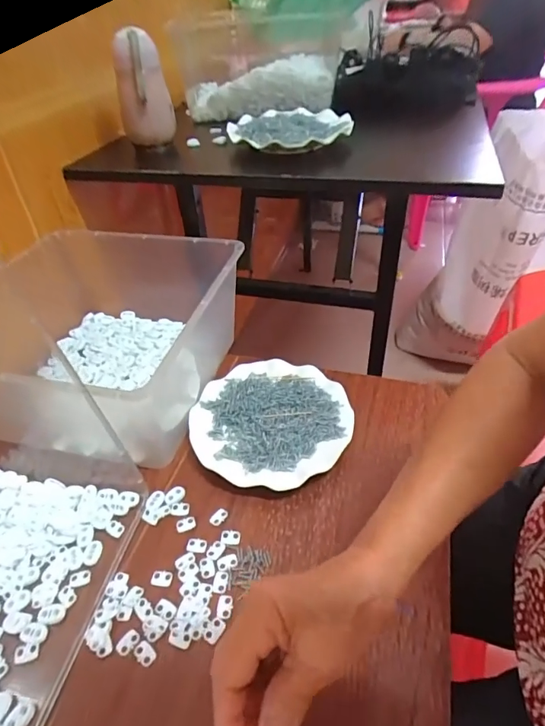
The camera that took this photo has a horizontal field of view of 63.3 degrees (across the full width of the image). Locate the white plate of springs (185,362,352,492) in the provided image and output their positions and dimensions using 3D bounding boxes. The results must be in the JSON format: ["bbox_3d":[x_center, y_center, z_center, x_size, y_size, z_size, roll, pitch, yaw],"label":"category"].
[{"bbox_3d":[-0.003,0.064,0.516,0.175,0.023,0.170,-2,41,2],"label":"white plate of springs"}]

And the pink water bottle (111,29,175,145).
[{"bbox_3d":[-0.189,-0.396,0.646,0.075,0.142,0.062,-13,42,-11],"label":"pink water bottle"}]

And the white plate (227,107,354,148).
[{"bbox_3d":[0.022,-0.353,0.658,0.158,0.021,0.168,-2,41,2],"label":"white plate"}]

